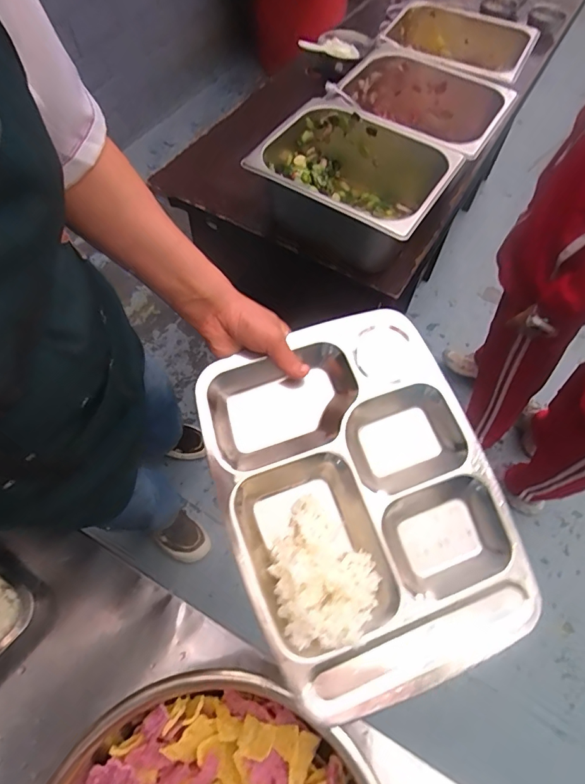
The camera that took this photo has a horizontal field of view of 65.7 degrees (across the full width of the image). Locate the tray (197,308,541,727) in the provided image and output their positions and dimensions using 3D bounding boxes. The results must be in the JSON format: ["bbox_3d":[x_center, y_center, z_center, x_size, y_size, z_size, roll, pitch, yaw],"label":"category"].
[{"bbox_3d":[0.069,0.099,0.457,0.265,0.046,0.346,-20,74,-13],"label":"tray"}]

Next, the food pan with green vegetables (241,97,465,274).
[{"bbox_3d":[0.100,-0.392,0.878,0.337,0.142,0.262,30,64,14],"label":"food pan with green vegetables"}]

